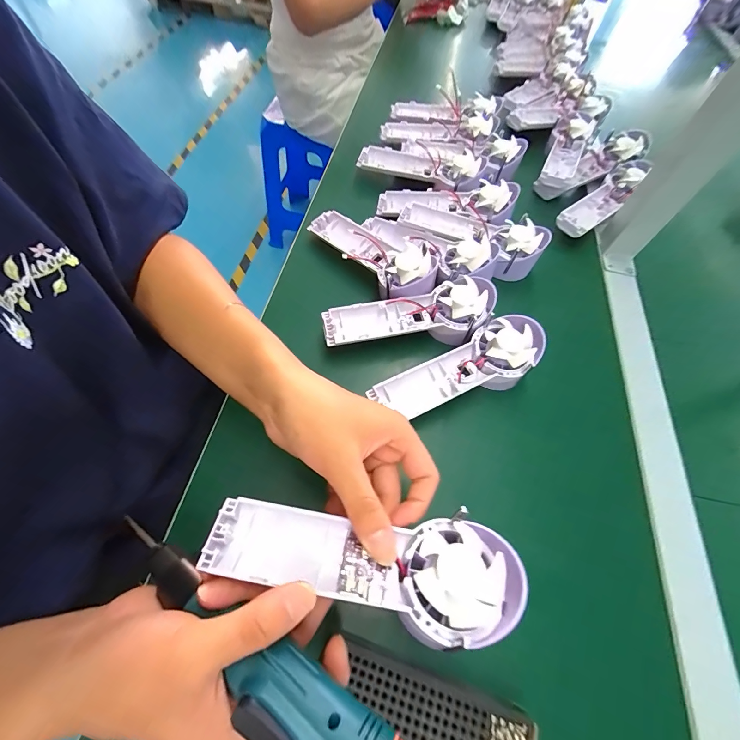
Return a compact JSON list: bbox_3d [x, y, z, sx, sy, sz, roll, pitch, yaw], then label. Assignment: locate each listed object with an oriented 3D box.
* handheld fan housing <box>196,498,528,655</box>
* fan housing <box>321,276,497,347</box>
[{"bbox_3d":[-0.006,0.110,0.197,0.173,0.027,0.059,7,61,9],"label":"handheld fan housing"},{"bbox_3d":[0.043,-0.055,0.352,0.177,0.045,0.059,-6,62,-7],"label":"fan housing"}]

